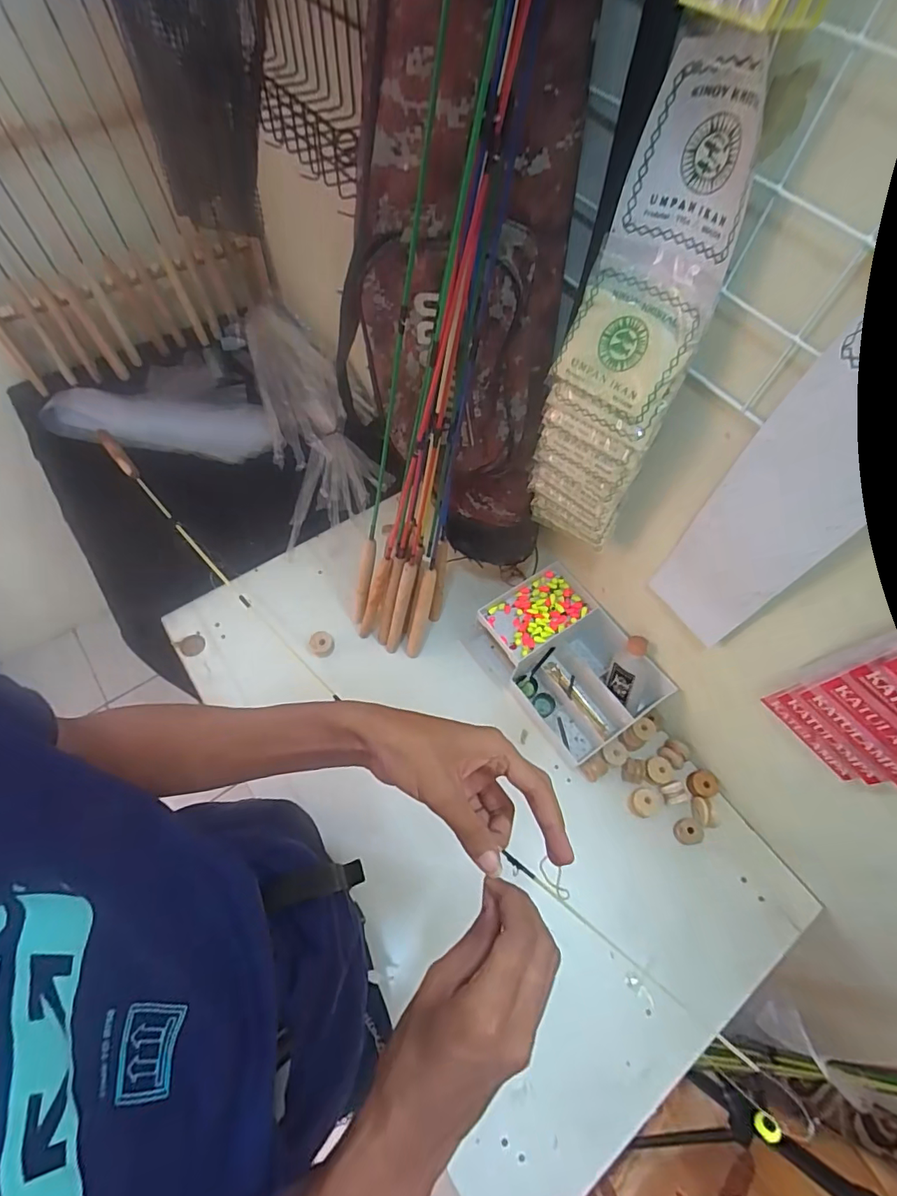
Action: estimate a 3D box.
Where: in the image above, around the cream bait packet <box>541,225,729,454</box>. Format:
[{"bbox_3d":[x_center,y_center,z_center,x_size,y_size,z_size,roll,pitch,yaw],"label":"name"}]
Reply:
[{"bbox_3d":[0.140,-0.198,0.383,0.098,0.119,0.016,37,38,15],"label":"cream bait packet"}]

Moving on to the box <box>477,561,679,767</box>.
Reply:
[{"bbox_3d":[0.163,0.083,0.690,0.157,0.108,0.227,-33,69,-19],"label":"box"}]

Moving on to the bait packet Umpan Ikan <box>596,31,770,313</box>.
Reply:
[{"bbox_3d":[0.158,-0.262,0.314,0.086,0.119,0.032,34,65,14],"label":"bait packet Umpan Ikan"}]

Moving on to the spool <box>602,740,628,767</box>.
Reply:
[{"bbox_3d":[0.224,0.209,0.666,0.035,0.018,0.031,-30,68,-17],"label":"spool"}]

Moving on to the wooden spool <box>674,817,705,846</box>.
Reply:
[{"bbox_3d":[0.305,0.297,0.630,0.030,0.022,0.030,-6,63,-7],"label":"wooden spool"}]

